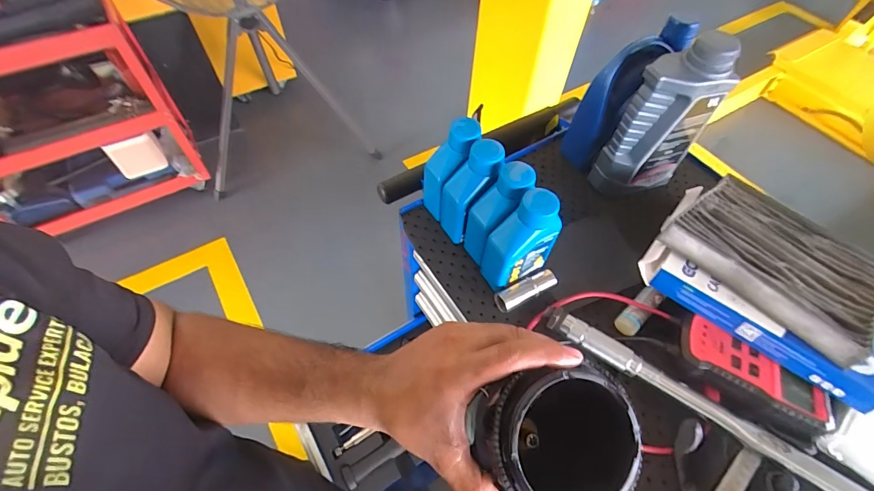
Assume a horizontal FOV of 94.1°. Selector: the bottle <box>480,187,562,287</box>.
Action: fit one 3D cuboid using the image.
[{"bbox_3d":[0.097,-0.004,0.471,0.080,0.120,0.045,-23,60,-16],"label":"bottle"}]

